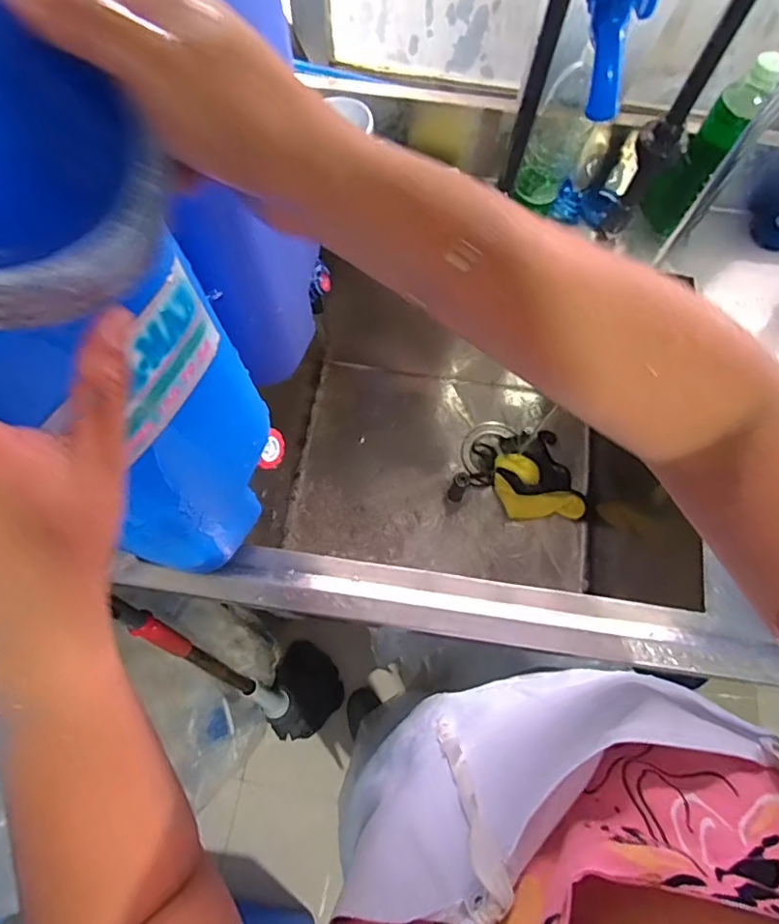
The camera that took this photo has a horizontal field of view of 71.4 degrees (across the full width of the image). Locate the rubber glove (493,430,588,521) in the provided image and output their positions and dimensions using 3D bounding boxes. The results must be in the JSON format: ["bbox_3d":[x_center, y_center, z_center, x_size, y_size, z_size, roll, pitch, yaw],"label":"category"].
[{"bbox_3d":[0.261,0.034,0.971,0.136,0.022,0.152,-9,70,-5],"label":"rubber glove"}]

